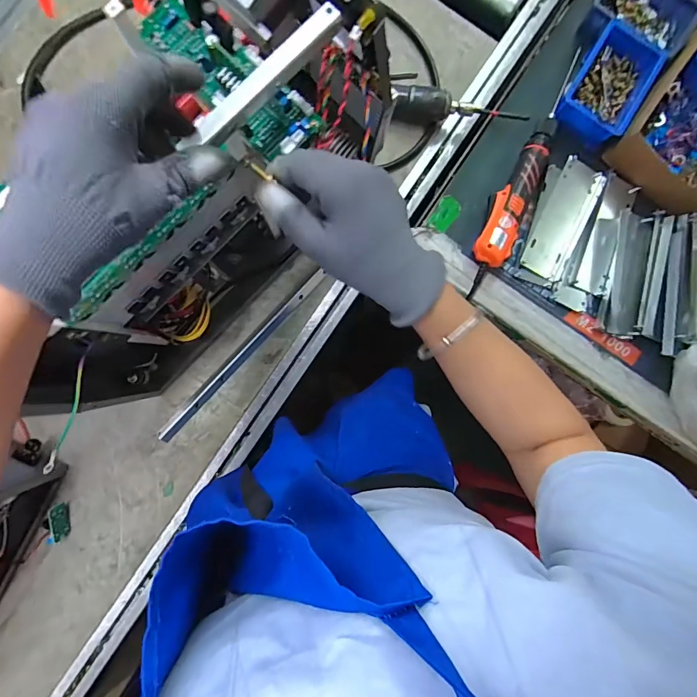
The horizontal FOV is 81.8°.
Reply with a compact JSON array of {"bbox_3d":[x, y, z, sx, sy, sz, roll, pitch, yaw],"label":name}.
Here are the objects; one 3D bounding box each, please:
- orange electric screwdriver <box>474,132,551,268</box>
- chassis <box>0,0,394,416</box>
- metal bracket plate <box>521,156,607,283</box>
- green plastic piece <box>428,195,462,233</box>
[{"bbox_3d":[0.249,-0.216,0.588,0.070,0.039,0.212,25,86,-2],"label":"orange electric screwdriver"},{"bbox_3d":[-0.184,-0.152,0.452,0.442,0.298,0.190,-44,90,-3],"label":"chassis"},{"bbox_3d":[0.323,-0.194,0.604,0.068,0.020,0.178,24,86,-2],"label":"metal bracket plate"},{"bbox_3d":[0.146,-0.200,0.601,0.034,0.012,0.061,29,86,-2],"label":"green plastic piece"}]

